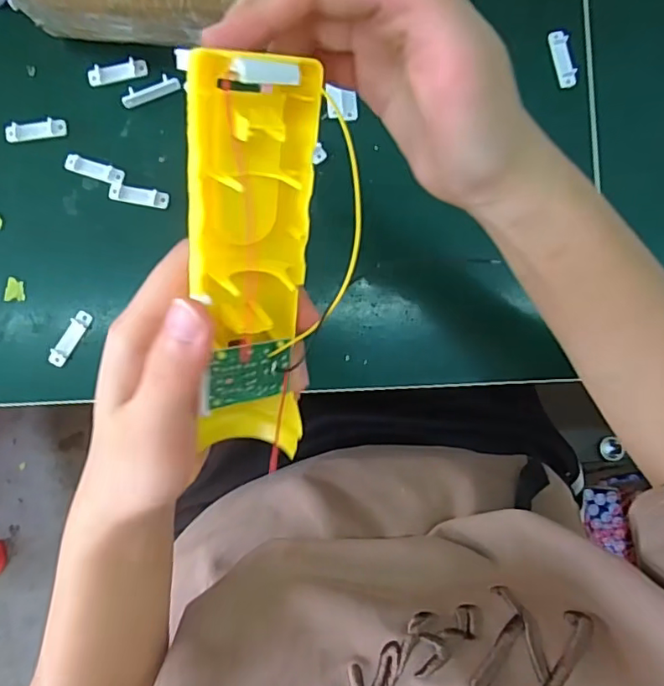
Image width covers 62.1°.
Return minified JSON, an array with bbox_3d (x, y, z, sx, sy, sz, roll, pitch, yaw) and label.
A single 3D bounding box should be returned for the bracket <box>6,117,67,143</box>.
[{"bbox_3d":[-0.189,-0.135,0.351,0.037,0.006,0.010,-11,87,-2],"label":"bracket"}]

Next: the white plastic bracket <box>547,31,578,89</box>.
[{"bbox_3d":[0.151,-0.186,0.361,0.012,0.005,0.037,-12,87,-2],"label":"white plastic bracket"}]

